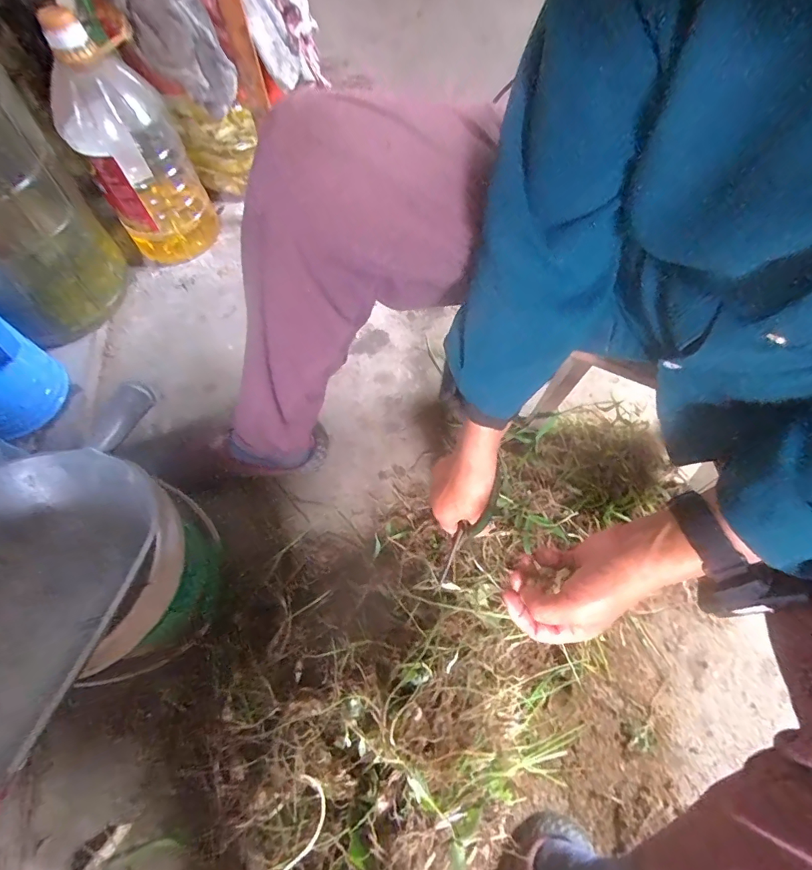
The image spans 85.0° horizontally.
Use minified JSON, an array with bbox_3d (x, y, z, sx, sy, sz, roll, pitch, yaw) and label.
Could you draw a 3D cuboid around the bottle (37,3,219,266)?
[{"bbox_3d":[-0.487,-0.509,0.787,0.163,0.350,0.185,-29,68,-10],"label":"bottle"}]

